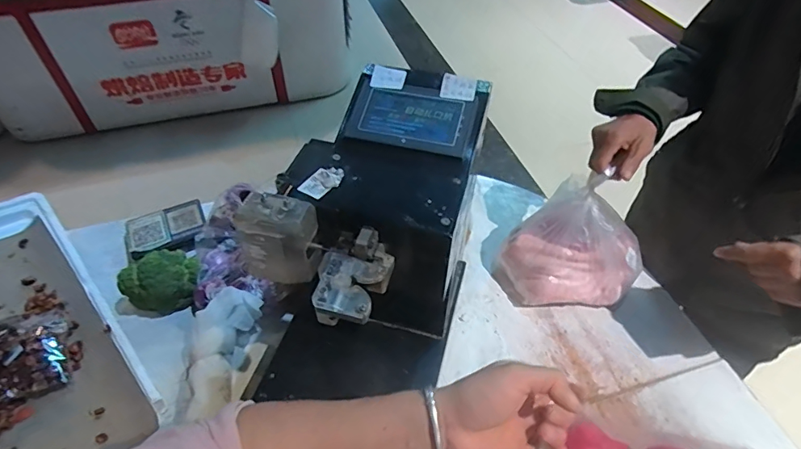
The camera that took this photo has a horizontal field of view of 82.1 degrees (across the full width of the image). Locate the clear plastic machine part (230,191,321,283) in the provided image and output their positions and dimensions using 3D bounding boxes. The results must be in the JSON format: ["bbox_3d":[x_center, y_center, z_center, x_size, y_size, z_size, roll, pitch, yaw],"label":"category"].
[{"bbox_3d":[-0.123,0.016,0.475,0.074,0.088,0.044,8,48,7],"label":"clear plastic machine part"}]

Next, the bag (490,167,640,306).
[{"bbox_3d":[0.307,0.038,0.808,0.226,0.189,0.181,-16,50,-15],"label":"bag"}]

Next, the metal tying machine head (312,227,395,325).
[{"bbox_3d":[-0.047,0.052,0.452,0.067,0.048,0.089,11,48,9],"label":"metal tying machine head"}]

